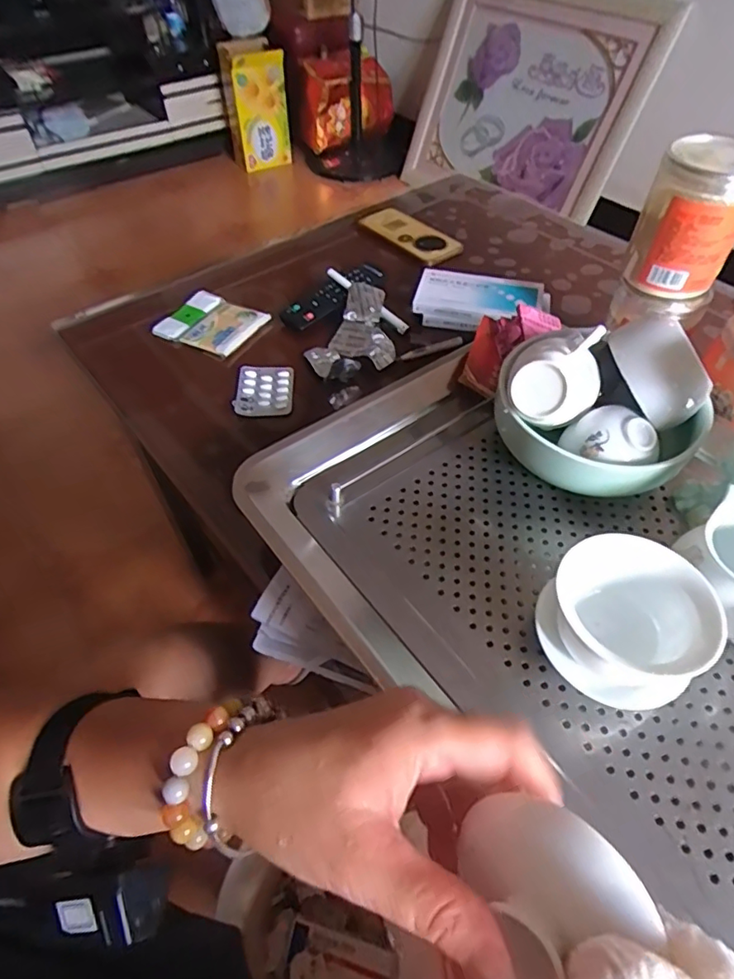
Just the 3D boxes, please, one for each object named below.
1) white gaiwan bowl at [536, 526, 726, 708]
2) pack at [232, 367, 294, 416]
[{"bbox_3d":[0.163,0.086,0.345,0.082,0.070,0.091,-22,55,-18],"label":"white gaiwan bowl"},{"bbox_3d":[-0.113,-0.113,0.602,0.061,0.012,0.074,1,52,-5],"label":"pack"}]

